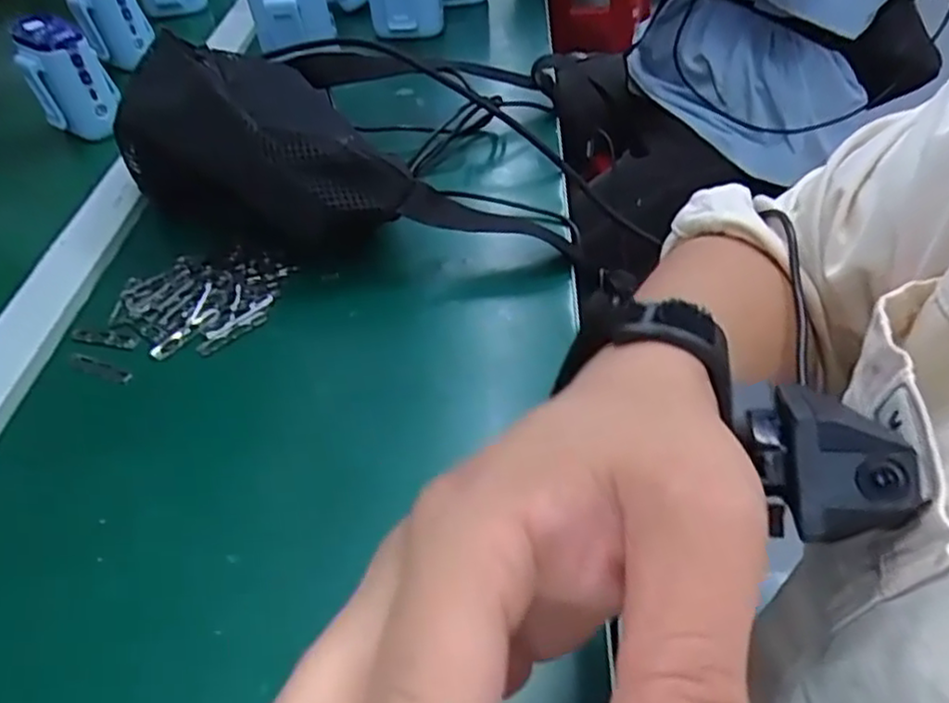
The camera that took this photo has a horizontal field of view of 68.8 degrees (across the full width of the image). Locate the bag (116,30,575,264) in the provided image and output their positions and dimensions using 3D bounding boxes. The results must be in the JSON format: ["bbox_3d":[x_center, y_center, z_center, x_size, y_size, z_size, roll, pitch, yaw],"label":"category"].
[{"bbox_3d":[-0.086,-0.151,0.468,0.276,0.083,0.213,0,45,5],"label":"bag"}]

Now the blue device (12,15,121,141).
[{"bbox_3d":[-0.334,-0.223,0.566,0.059,0.083,0.061,-26,49,-19],"label":"blue device"}]

